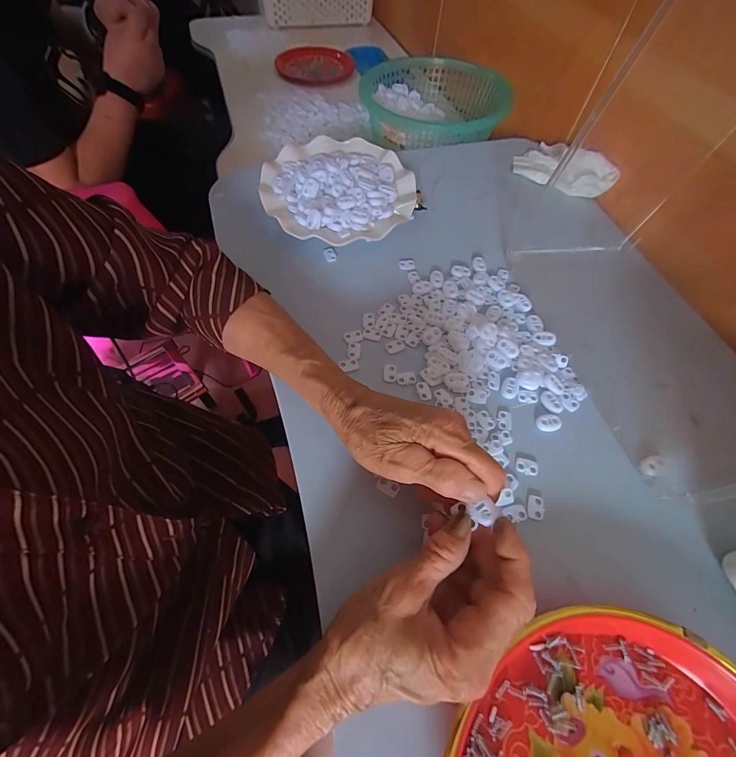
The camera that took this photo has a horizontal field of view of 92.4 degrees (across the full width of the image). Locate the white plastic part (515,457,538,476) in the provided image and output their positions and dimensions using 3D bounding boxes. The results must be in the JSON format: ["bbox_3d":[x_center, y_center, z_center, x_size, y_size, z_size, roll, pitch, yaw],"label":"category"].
[{"bbox_3d":[0.134,0.074,0.296,0.018,0.004,0.013,15,61,7],"label":"white plastic part"}]

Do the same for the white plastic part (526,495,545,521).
[{"bbox_3d":[0.133,0.101,0.279,0.013,0.004,0.018,11,61,4],"label":"white plastic part"}]

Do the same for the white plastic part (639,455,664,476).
[{"bbox_3d":[0.240,0.073,0.299,0.022,0.004,0.013,-22,64,-14],"label":"white plastic part"}]

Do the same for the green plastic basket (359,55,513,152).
[{"bbox_3d":[0.103,-0.447,0.586,0.229,0.070,0.245,1,60,-2],"label":"green plastic basket"}]

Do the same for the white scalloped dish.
[{"bbox_3d":[-0.037,-0.226,0.429,0.174,0.037,0.174,1,60,-2],"label":"white scalloped dish"}]

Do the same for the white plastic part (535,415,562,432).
[{"bbox_3d":[0.161,0.039,0.314,0.023,0.004,0.014,-5,61,-5],"label":"white plastic part"}]

